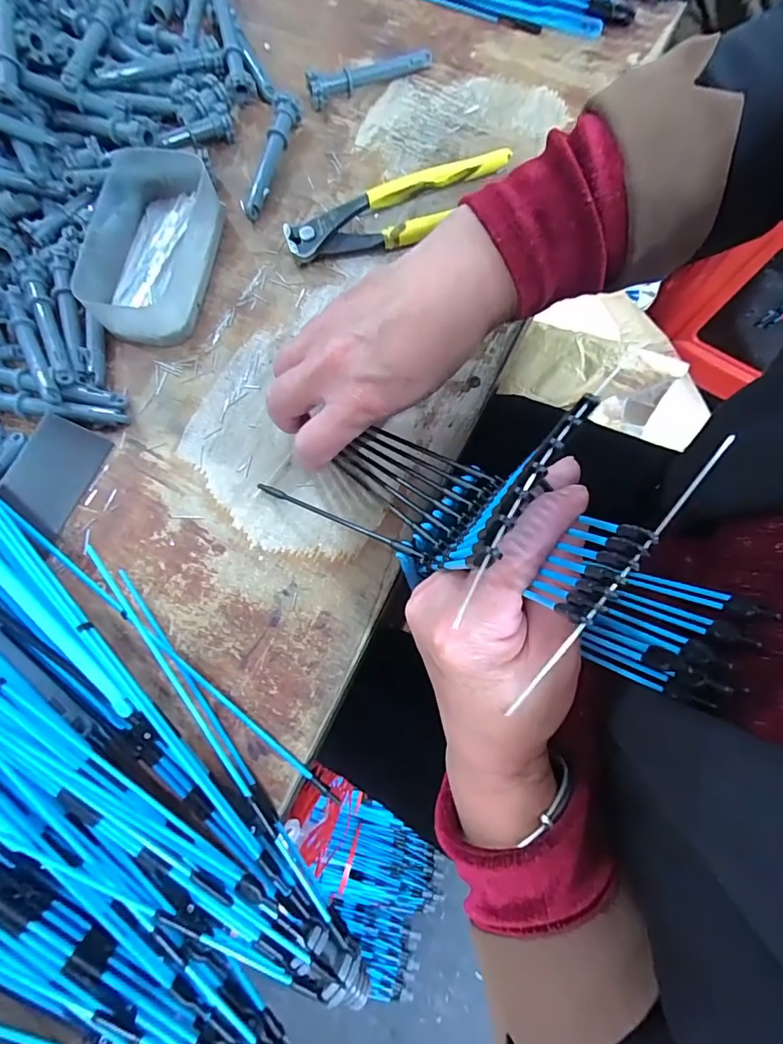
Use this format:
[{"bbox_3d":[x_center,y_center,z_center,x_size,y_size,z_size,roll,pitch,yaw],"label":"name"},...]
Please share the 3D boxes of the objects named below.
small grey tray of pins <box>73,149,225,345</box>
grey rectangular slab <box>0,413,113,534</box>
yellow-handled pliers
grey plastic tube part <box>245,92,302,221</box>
[{"bbox_3d":[-0.160,-0.181,0.322,0.081,0.033,0.129,7,77,4],"label":"small grey tray of pins"},{"bbox_3d":[-0.198,-0.030,0.290,0.038,0.004,0.059,33,76,-34],"label":"grey rectangular slab"},{"bbox_3d":[0.008,-0.212,0.332,0.160,0.015,0.046,-17,76,-2],"label":"yellow-handled pliers"},{"bbox_3d":[-0.085,-0.255,0.343,0.018,0.019,0.094,13,77,6],"label":"grey plastic tube part"}]

